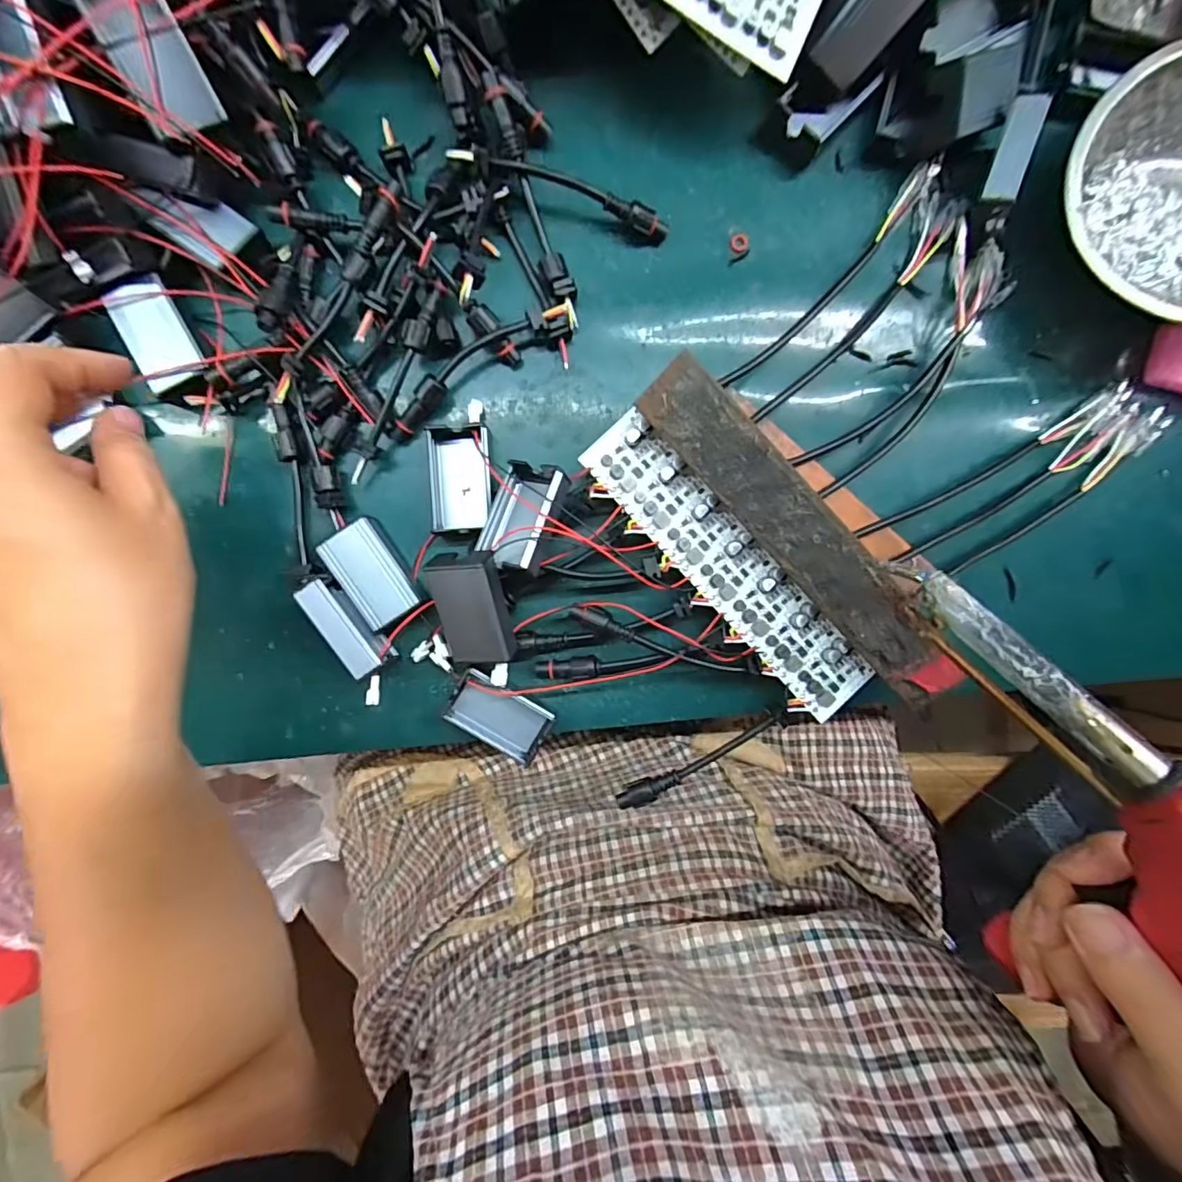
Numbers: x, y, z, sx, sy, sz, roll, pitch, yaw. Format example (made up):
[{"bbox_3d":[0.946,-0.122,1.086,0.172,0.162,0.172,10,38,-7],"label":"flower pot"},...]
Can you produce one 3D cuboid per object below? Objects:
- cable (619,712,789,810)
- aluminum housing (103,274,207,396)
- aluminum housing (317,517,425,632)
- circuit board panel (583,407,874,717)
[{"bbox_3d":[0.054,0.084,0.265,0.091,0.011,0.010,-28,95,5],"label":"cable"},{"bbox_3d":[-0.203,-0.119,0.251,0.029,0.007,0.050,-27,95,5],"label":"aluminum housing"},{"bbox_3d":[-0.105,-0.009,0.263,0.031,0.012,0.049,-33,95,5],"label":"aluminum housing"},{"bbox_3d":[0.067,-0.012,0.259,0.039,0.009,0.171,-43,94,6],"label":"circuit board panel"}]

